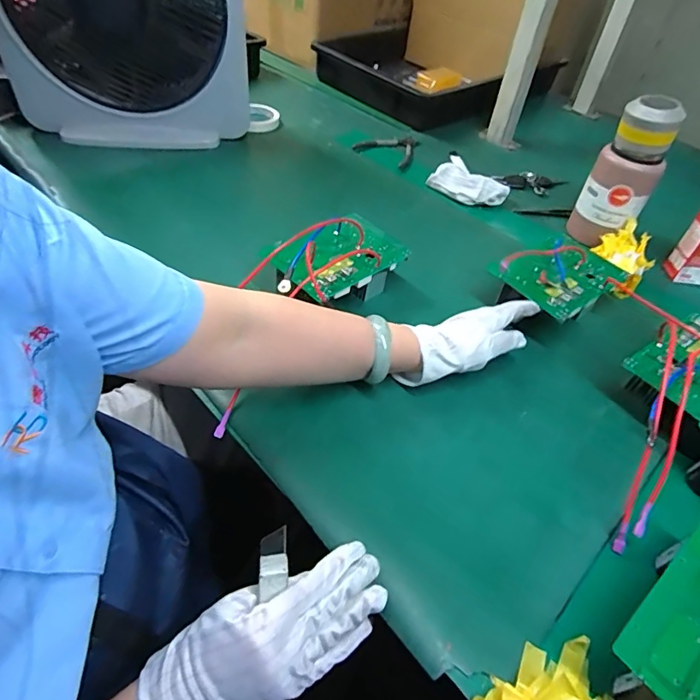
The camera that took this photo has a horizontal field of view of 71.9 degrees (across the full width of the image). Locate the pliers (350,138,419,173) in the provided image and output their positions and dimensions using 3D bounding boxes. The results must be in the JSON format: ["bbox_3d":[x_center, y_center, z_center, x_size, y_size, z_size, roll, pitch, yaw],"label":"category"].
[{"bbox_3d":[0.084,-0.390,0.925,0.111,0.014,0.129,26,49,18],"label":"pliers"}]

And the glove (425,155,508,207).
[{"bbox_3d":[0.199,-0.280,0.822,0.125,0.033,0.078,37,53,25],"label":"glove"}]

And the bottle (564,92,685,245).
[{"bbox_3d":[0.396,-0.251,0.704,0.087,0.200,0.069,27,49,18],"label":"bottle"}]

